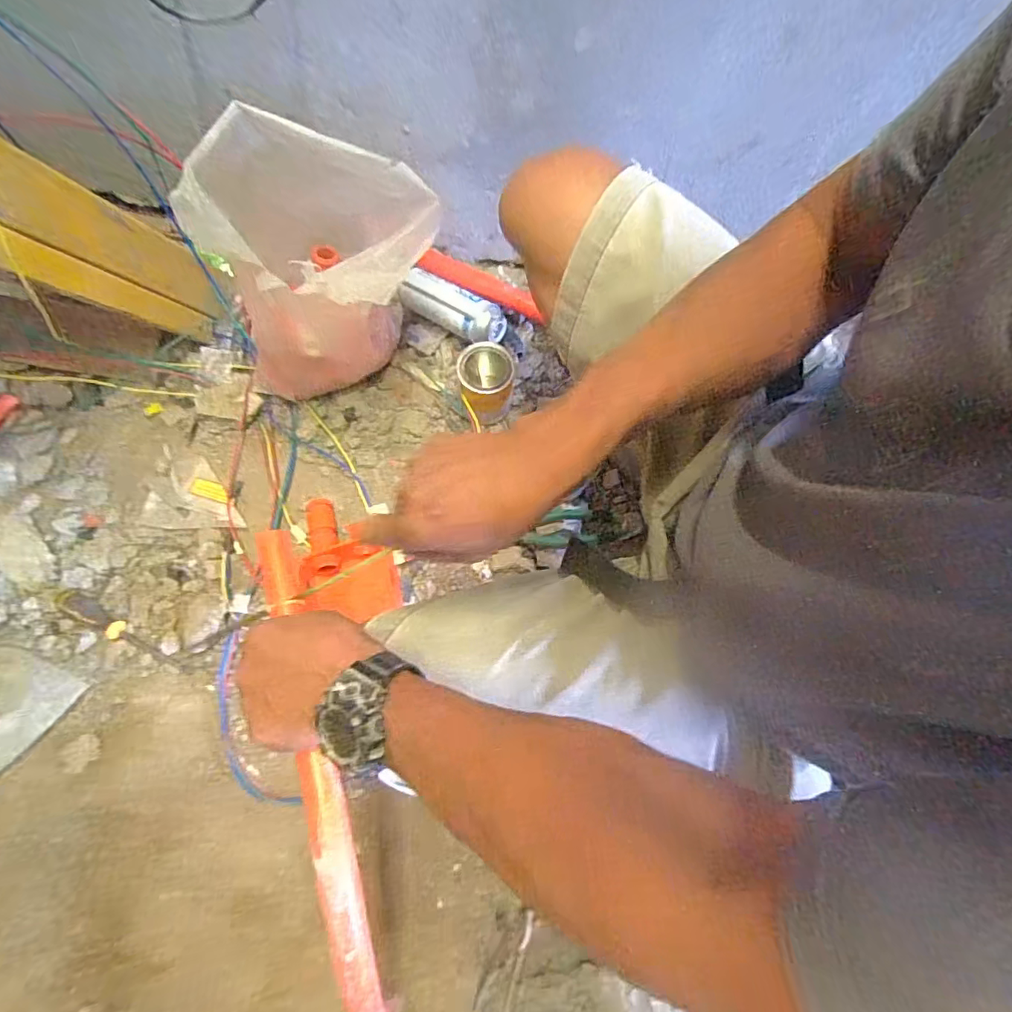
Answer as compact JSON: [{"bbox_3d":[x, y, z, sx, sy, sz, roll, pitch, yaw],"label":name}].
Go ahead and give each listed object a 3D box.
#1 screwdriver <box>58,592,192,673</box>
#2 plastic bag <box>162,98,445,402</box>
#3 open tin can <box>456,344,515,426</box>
[{"bbox_3d":[-0.537,0.174,0.736,0.232,0.027,0.030,26,75,6],"label":"screwdriver"},{"bbox_3d":[-0.222,-0.307,0.683,0.267,0.314,0.225,-11,75,-5],"label":"plastic bag"},{"bbox_3d":[-0.027,-0.193,0.811,0.088,0.100,0.096,0,74,-1],"label":"open tin can"}]

